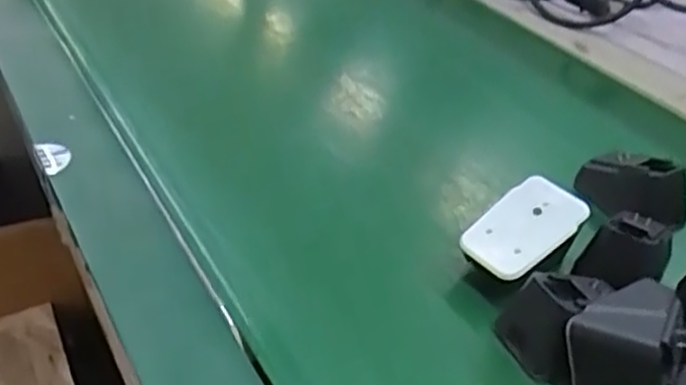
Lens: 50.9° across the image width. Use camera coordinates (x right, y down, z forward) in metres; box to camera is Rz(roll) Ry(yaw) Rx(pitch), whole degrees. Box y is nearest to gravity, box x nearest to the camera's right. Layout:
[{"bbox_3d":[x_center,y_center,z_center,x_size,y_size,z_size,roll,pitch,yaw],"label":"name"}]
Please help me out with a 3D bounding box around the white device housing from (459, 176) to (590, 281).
[{"bbox_3d":[0.101,0.020,0.406,0.067,0.007,0.043,-41,60,-17],"label":"white device housing"}]

